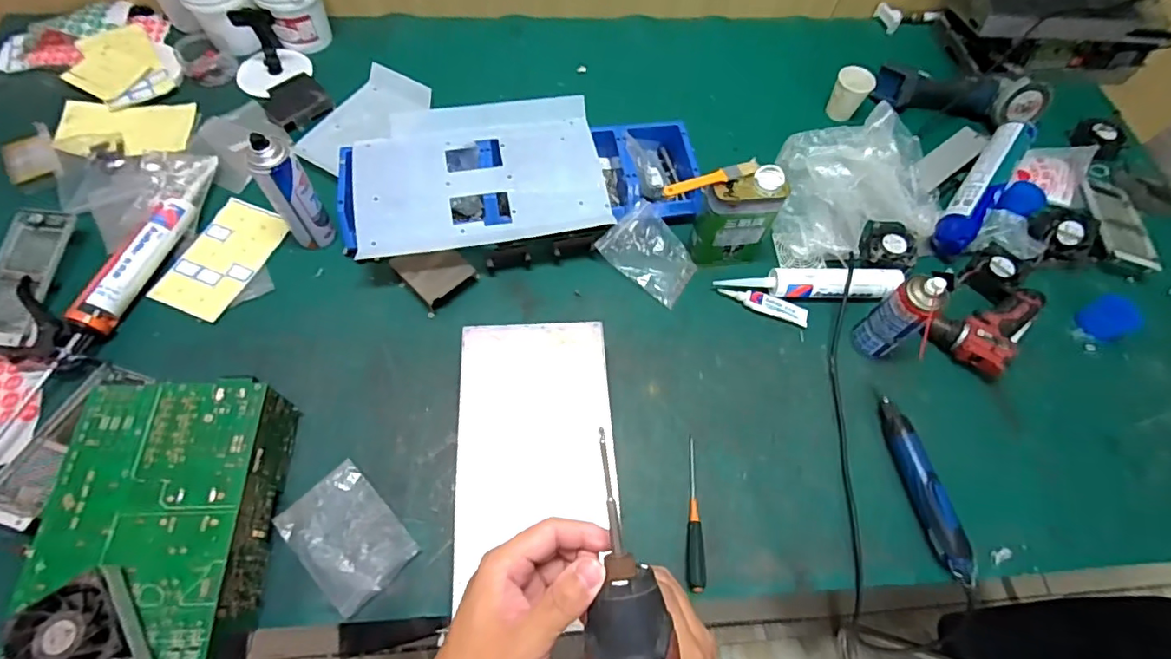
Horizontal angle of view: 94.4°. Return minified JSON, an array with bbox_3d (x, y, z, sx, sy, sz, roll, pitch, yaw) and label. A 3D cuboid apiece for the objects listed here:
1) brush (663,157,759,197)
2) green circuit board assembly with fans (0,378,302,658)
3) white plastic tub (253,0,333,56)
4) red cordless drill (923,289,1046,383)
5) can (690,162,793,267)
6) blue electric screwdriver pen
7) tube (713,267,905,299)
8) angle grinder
[{"bbox_3d":[0.186,-0.225,0.810,0.150,0.018,0.023,-17,66,-11],"label":"brush"},{"bbox_3d":[-0.510,0.270,0.641,0.207,0.164,0.401,-2,64,-4],"label":"green circuit board assembly with fans"},{"bbox_3d":[-0.604,-0.673,1.121,0.130,0.104,0.124,-24,68,-14],"label":"white plastic tub"},{"bbox_3d":[0.664,-0.018,0.900,0.132,0.053,0.178,39,68,15],"label":"red cordless drill"},{"bbox_3d":[0.247,-0.181,0.877,0.123,0.165,0.059,-3,64,-4],"label":"can"},{"bbox_3d":[0.483,0.222,0.777,0.038,0.038,0.261,-9,65,-8],"label":"blue electric screwdriver pen"},{"bbox_3d":[0.378,-0.077,0.916,0.305,0.041,0.056,-1,64,-4],"label":"tube"},{"bbox_3d":[0.755,-0.477,1.106,0.327,0.096,0.105,9,64,1],"label":"angle grinder"}]

